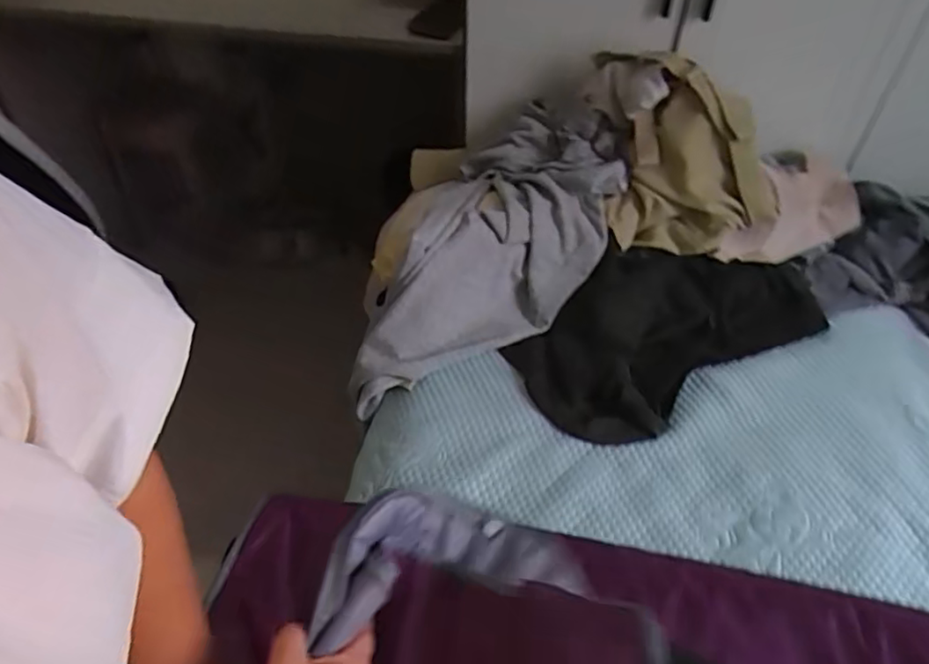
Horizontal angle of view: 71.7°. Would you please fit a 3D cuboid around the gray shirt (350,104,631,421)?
[{"bbox_3d":[0.039,-0.128,0.992,0.272,0.136,0.597,27,67,24],"label":"gray shirt"}]

